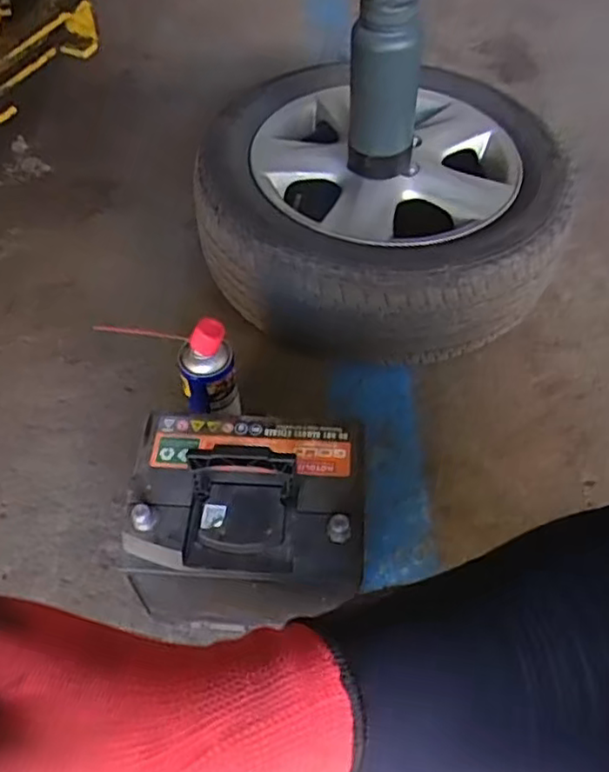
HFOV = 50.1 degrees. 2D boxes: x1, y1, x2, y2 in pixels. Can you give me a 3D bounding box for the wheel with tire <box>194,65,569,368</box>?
[{"bbox_3d":[0.113,-0.272,1.010,0.501,0.202,0.462,0,52,-1],"label":"wheel with tire"}]

